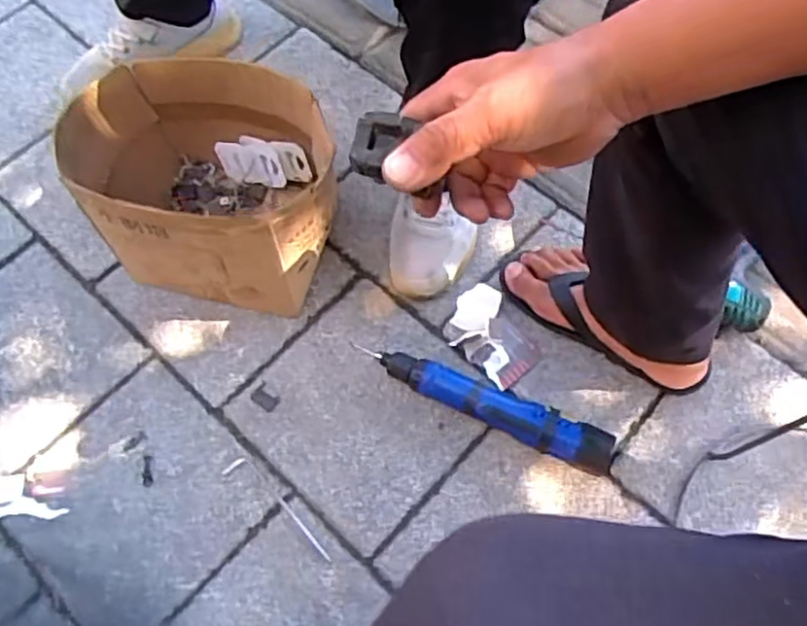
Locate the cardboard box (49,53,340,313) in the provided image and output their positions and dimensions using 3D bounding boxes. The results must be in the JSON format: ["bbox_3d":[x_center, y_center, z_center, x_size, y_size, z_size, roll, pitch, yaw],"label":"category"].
[{"bbox_3d":[-0.223,-0.147,0.826,0.287,0.199,0.210,5,66,4],"label":"cardboard box"}]

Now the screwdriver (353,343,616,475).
[{"bbox_3d":[0.090,0.101,0.793,0.306,0.049,0.055,23,68,11],"label":"screwdriver"}]

